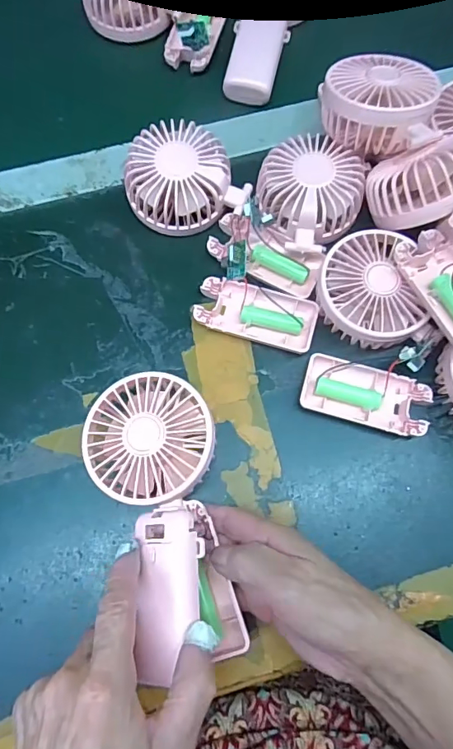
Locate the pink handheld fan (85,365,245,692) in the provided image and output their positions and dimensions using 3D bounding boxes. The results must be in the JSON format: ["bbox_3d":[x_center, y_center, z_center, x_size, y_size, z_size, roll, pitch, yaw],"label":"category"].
[{"bbox_3d":[-0.038,0.084,0.297,0.081,0.036,0.176,-14,72,-5],"label":"pink handheld fan"}]

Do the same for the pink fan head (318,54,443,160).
[{"bbox_3d":[0.119,-0.214,0.373,0.093,0.041,0.085,17,61,10],"label":"pink fan head"}]

